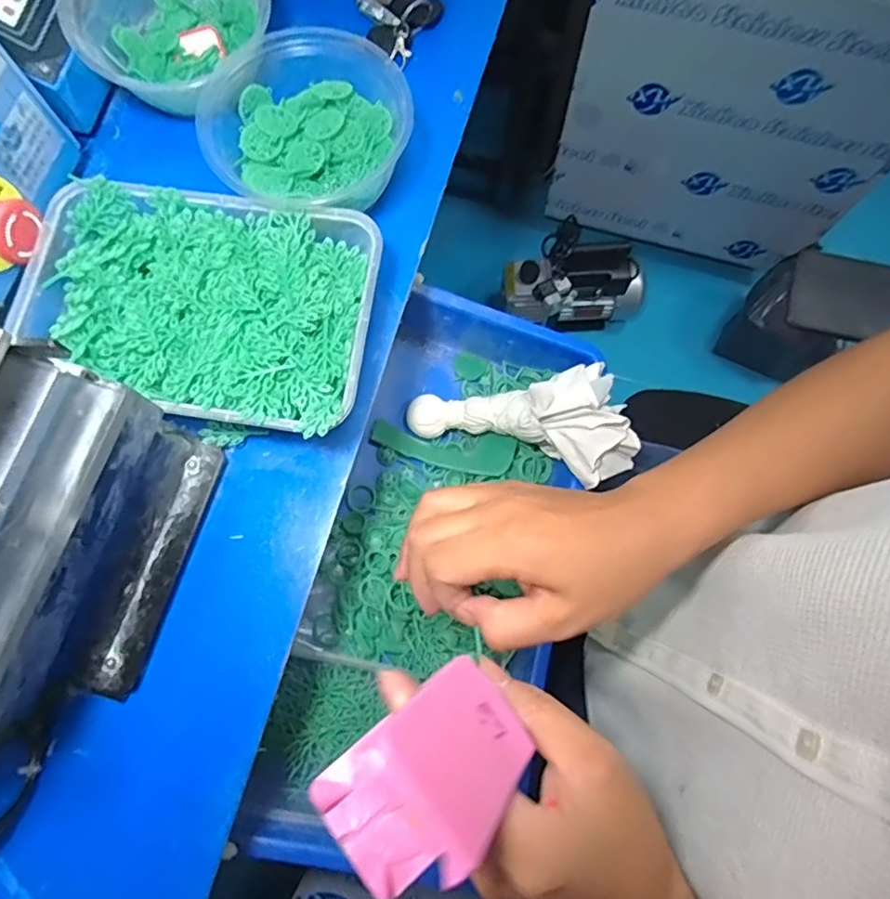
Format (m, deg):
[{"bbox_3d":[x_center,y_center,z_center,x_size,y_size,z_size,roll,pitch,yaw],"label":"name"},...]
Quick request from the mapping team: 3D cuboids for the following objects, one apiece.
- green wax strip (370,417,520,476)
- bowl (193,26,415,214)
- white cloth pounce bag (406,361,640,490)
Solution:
[{"bbox_3d":[-0.001,-0.004,0.512,0.126,0.014,0.041,12,76,3],"label":"green wax strip"},{"bbox_3d":[-0.092,-0.214,0.394,0.125,0.054,0.132,0,76,0],"label":"bowl"},{"bbox_3d":[0.065,-0.030,0.492,0.193,0.062,0.095,7,75,20],"label":"white cloth pounce bag"}]

